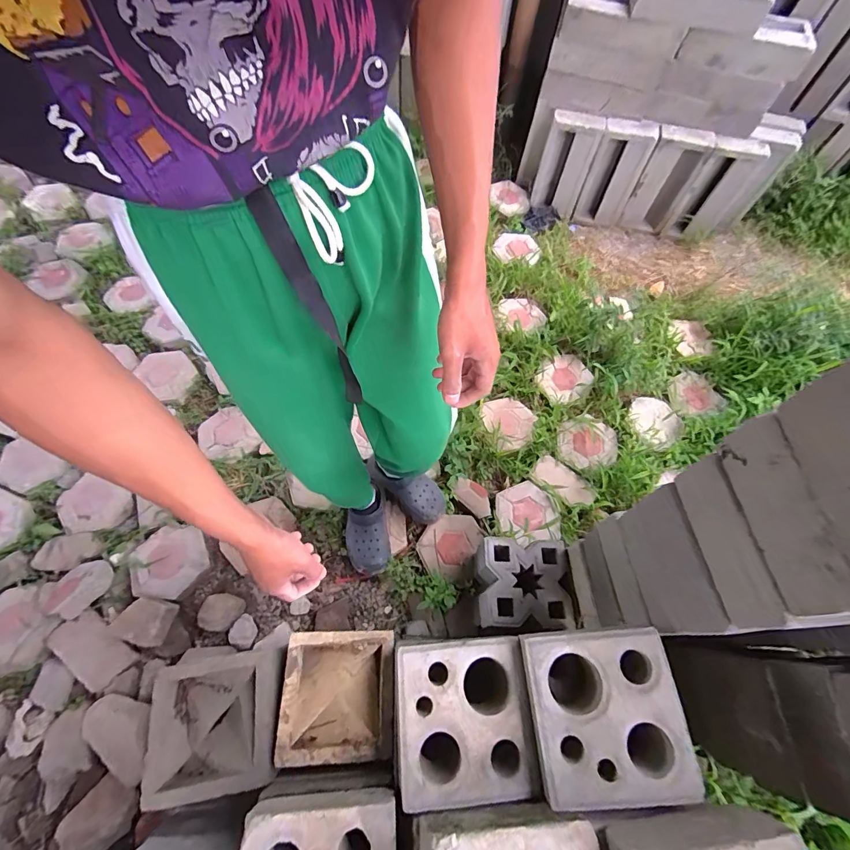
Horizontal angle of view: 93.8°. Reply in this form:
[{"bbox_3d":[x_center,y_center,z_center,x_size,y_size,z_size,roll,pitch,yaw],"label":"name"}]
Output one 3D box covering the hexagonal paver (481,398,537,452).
[{"bbox_3d":[0.273,-0.011,1.311,0.172,0.040,0.201,-10,53,-25],"label":"hexagonal paver"}]

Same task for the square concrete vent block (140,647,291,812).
[{"bbox_3d":[-0.363,0.513,0.690,0.211,0.069,0.190,-8,62,-5],"label":"square concrete vent block"}]

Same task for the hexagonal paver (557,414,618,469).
[{"bbox_3d":[0.520,0.050,1.278,0.177,0.033,0.178,-2,62,-2],"label":"hexagonal paver"}]

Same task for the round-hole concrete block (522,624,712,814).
[{"bbox_3d":[0.253,0.416,0.589,0.194,0.117,0.196,-3,64,-3],"label":"round-hole concrete block"}]

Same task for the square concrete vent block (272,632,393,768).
[{"bbox_3d":[-0.157,0.489,0.729,0.189,0.063,0.195,0,64,-2],"label":"square concrete vent block"}]

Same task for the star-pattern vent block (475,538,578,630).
[{"bbox_3d":[0.233,0.382,0.966,0.214,0.088,0.201,1,64,-1],"label":"star-pattern vent block"}]

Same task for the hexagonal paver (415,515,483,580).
[{"bbox_3d":[0.072,0.343,1.164,0.170,0.040,0.195,21,65,9],"label":"hexagonal paver"}]

